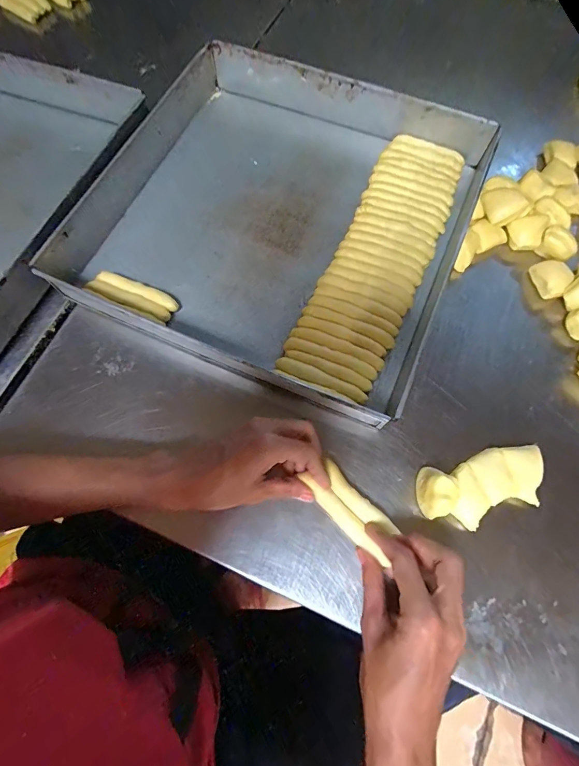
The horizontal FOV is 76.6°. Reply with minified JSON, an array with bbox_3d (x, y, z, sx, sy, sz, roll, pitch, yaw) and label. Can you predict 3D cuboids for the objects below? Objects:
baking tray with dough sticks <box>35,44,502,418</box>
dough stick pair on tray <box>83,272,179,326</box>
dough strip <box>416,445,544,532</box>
[{"bbox_3d":[-0.006,-0.208,0.448,0.420,0.061,0.415,22,73,9],"label":"baking tray with dough sticks"},{"bbox_3d":[-0.184,-0.101,0.428,0.099,0.024,0.038,20,72,9],"label":"dough stick pair on tray"},{"bbox_3d":[0.188,0.098,0.350,0.127,0.038,0.059,-15,71,-4],"label":"dough strip"}]

